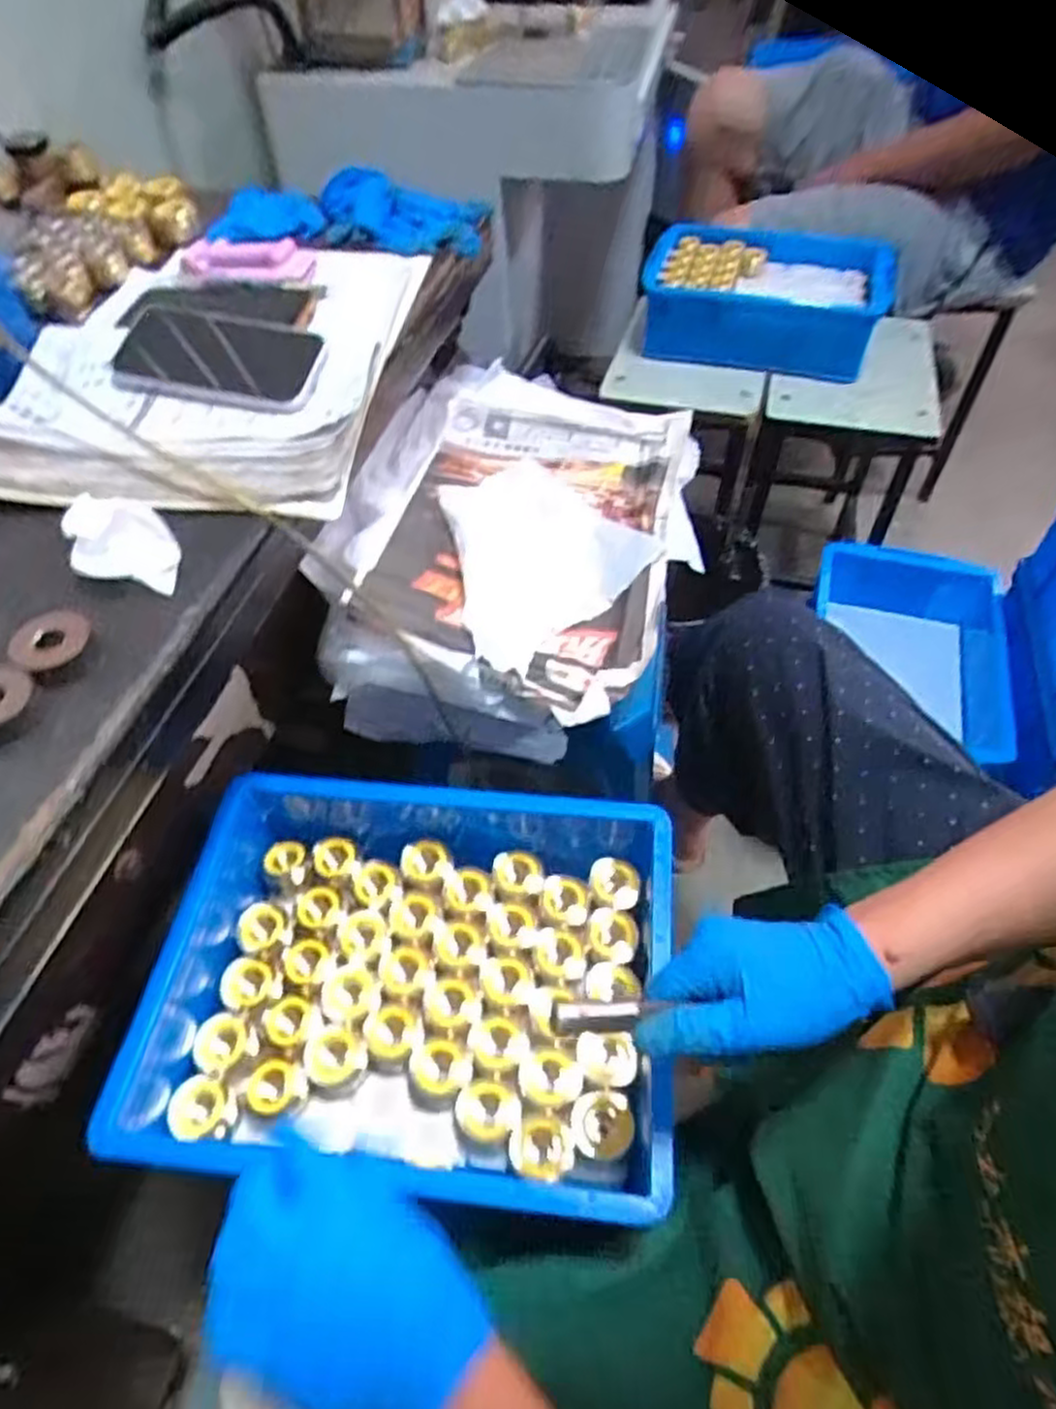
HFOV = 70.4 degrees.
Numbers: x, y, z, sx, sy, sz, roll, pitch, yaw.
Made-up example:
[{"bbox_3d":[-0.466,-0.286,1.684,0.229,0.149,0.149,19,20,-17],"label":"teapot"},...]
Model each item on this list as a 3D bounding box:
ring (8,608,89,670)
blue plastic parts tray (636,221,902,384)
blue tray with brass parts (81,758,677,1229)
[{"bbox_3d":[-0.257,-0.033,0.404,0.039,0.013,0.035,-25,56,-16],"label":"ring"},{"bbox_3d":[0.367,-0.639,1.159,0.362,0.122,0.224,13,55,11],"label":"blue plastic parts tray"},{"bbox_3d":[-0.088,0.191,0.529,0.357,0.101,0.254,4,53,5],"label":"blue tray with brass parts"}]

